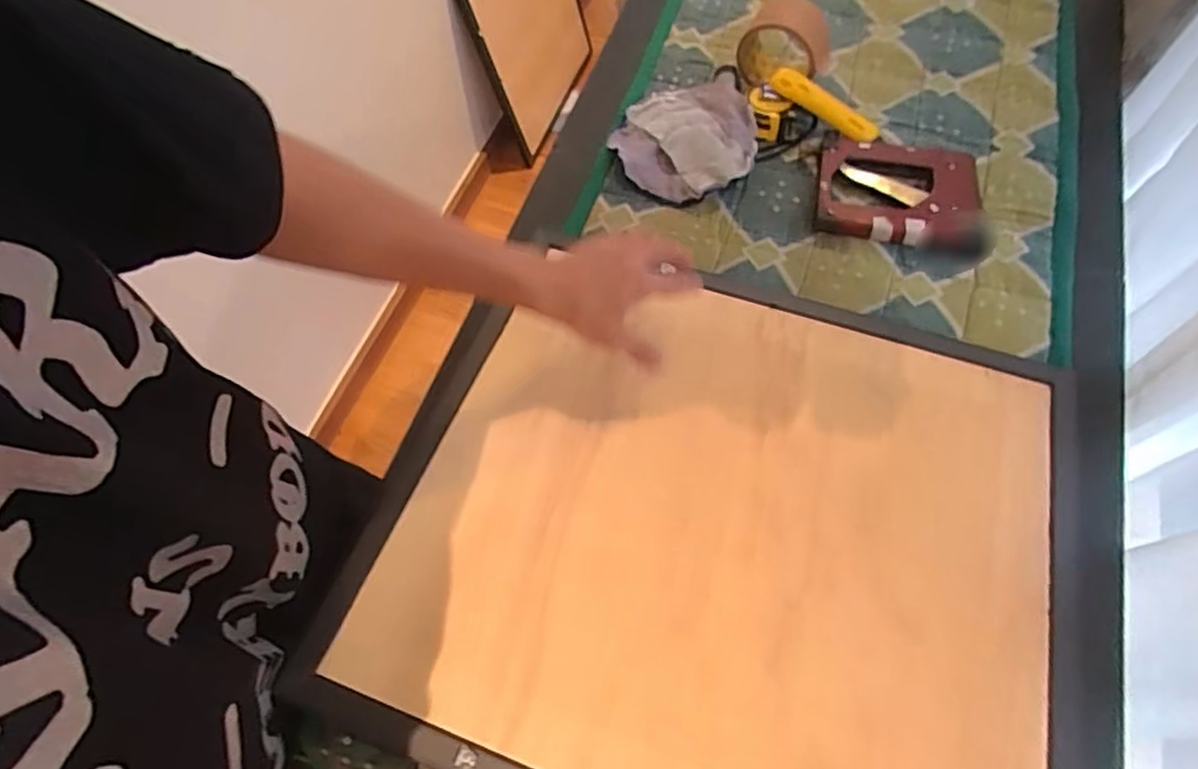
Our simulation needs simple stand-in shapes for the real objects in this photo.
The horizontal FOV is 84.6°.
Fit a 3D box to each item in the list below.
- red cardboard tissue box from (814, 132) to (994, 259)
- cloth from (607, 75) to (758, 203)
[{"bbox_3d":[0.305,-0.192,0.670,0.160,0.026,0.126,10,65,7],"label":"red cardboard tissue box"},{"bbox_3d":[0.094,-0.265,0.715,0.152,0.033,0.155,-19,64,-7],"label":"cloth"}]

